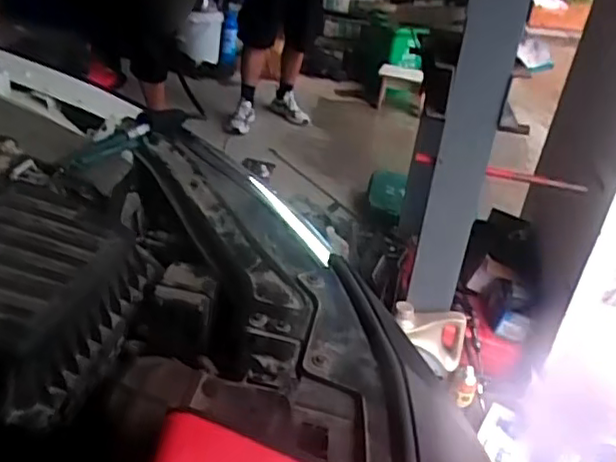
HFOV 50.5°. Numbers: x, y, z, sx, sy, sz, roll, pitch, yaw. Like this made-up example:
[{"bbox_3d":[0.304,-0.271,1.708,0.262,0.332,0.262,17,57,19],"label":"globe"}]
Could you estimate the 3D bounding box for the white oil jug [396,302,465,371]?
[{"bbox_3d":[0.318,0.284,1.743,0.200,0.161,0.080,9,32,2],"label":"white oil jug"}]

